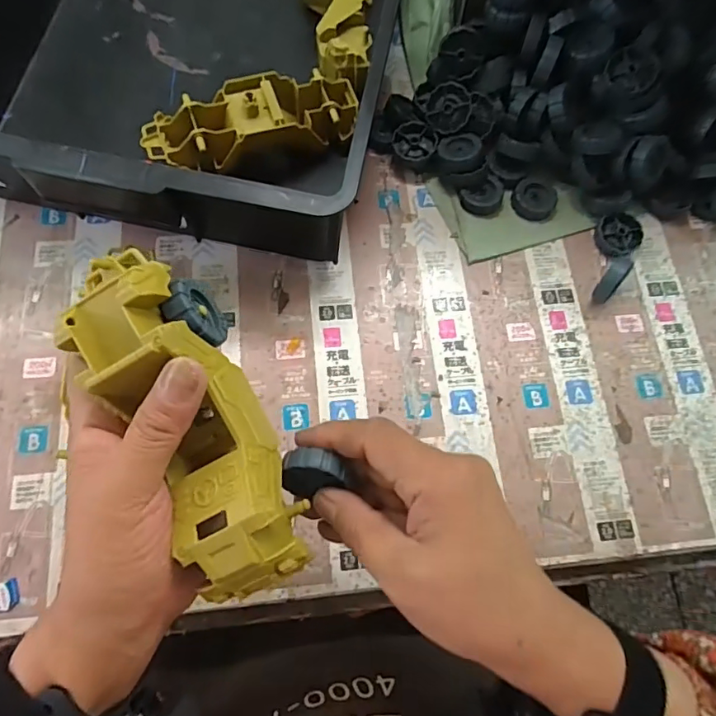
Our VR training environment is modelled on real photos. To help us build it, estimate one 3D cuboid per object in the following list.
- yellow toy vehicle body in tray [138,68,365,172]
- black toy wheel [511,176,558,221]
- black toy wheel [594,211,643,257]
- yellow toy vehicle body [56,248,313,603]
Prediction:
[{"bbox_3d":[-0.088,-0.198,0.432,0.173,0.054,0.060,-13,74,-6],"label":"yellow toy vehicle body in tray"},{"bbox_3d":[0.157,-0.142,0.449,0.038,0.009,0.039,1,74,-2],"label":"black toy wheel"},{"bbox_3d":[0.229,-0.107,0.440,0.040,0.014,0.037,1,74,-2],"label":"black toy wheel"},{"bbox_3d":[-0.079,0.030,0.241,0.057,0.048,0.164,-31,89,-10],"label":"yellow toy vehicle body"}]

